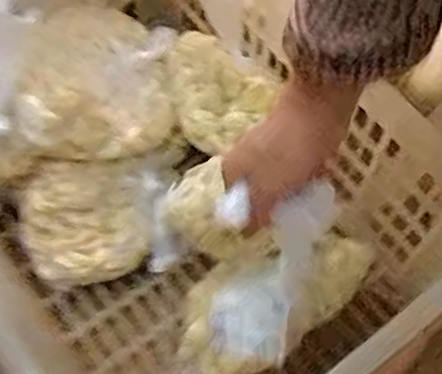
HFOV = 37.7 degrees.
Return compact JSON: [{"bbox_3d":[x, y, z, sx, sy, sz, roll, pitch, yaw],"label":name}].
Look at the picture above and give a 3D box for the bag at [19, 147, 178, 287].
[{"bbox_3d":[-0.117,0.026,0.629,0.154,0.071,0.110,-12,65,-4],"label":"bag"}]

